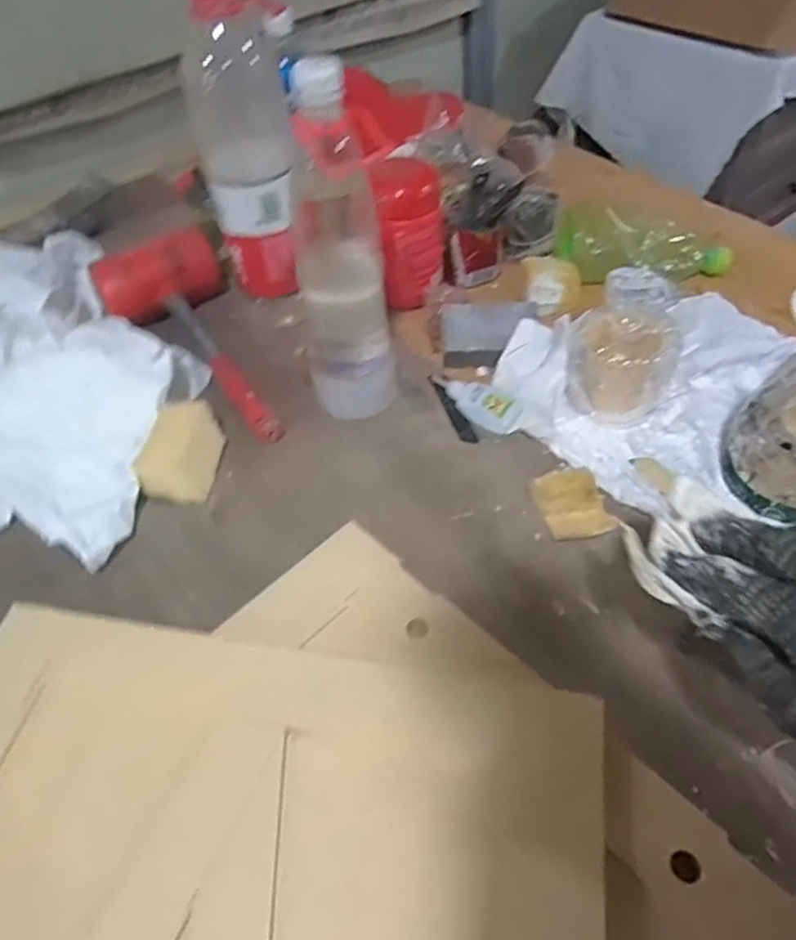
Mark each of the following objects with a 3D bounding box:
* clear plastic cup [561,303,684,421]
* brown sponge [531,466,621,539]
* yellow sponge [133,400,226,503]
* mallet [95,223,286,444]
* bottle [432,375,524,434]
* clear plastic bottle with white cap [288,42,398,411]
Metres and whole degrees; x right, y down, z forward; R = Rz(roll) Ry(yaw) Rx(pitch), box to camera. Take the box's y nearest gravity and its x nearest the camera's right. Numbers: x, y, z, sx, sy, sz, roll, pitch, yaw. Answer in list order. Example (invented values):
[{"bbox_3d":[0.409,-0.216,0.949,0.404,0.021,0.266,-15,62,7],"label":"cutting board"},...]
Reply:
[{"bbox_3d":[0.203,-0.104,0.597,0.097,0.077,0.097,-3,50,3],"label":"clear plastic cup"},{"bbox_3d":[0.142,0.028,0.523,0.048,0.030,0.056,-18,51,-9],"label":"brown sponge"},{"bbox_3d":[-0.189,-0.016,0.572,0.053,0.052,0.079,5,51,10],"label":"yellow sponge"},{"bbox_3d":[-0.202,-0.126,0.659,0.128,0.058,0.284,-27,67,-16],"label":"mallet"},{"bbox_3d":[0.072,-0.067,0.611,0.095,0.017,0.041,32,60,27],"label":"bottle"},{"bbox_3d":[-0.044,-0.152,0.517,0.077,0.281,0.061,-10,50,-3],"label":"clear plastic bottle with white cap"}]

